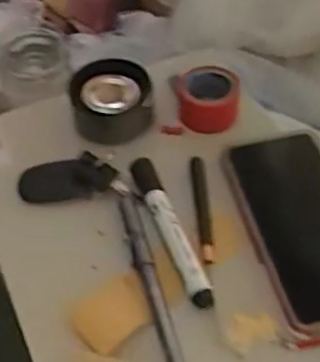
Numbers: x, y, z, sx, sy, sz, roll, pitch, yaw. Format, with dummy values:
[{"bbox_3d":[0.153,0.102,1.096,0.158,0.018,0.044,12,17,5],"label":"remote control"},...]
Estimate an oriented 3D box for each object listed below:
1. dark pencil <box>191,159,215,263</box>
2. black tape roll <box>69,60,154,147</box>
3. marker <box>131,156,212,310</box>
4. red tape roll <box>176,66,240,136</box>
[{"bbox_3d":[0.033,0.022,0.470,0.011,0.015,0.096,-1,49,-3],"label":"dark pencil"},{"bbox_3d":[-0.042,-0.072,0.534,0.066,0.042,0.071,-3,49,-5],"label":"black tape roll"},{"bbox_3d":[0.006,0.034,0.455,0.016,0.021,0.133,-14,51,-14],"label":"marker"},{"bbox_3d":[0.042,-0.072,0.544,0.051,0.042,0.051,1,49,-1],"label":"red tape roll"}]

